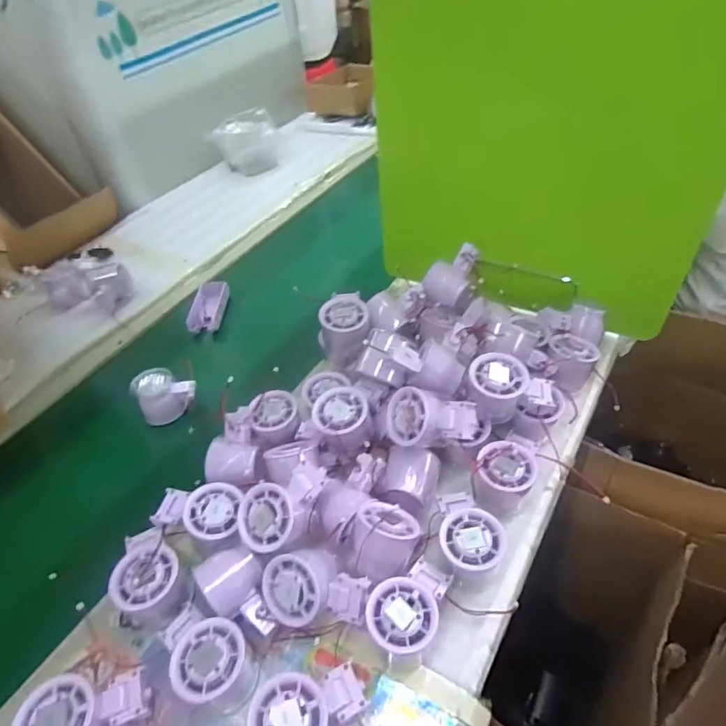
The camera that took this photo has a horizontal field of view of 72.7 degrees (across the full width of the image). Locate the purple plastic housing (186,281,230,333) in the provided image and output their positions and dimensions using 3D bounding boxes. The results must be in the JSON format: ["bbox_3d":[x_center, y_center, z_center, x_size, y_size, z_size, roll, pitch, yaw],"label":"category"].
[{"bbox_3d":[-0.251,-0.092,0.817,0.050,0.036,0.100,-2,44,5],"label":"purple plastic housing"}]

